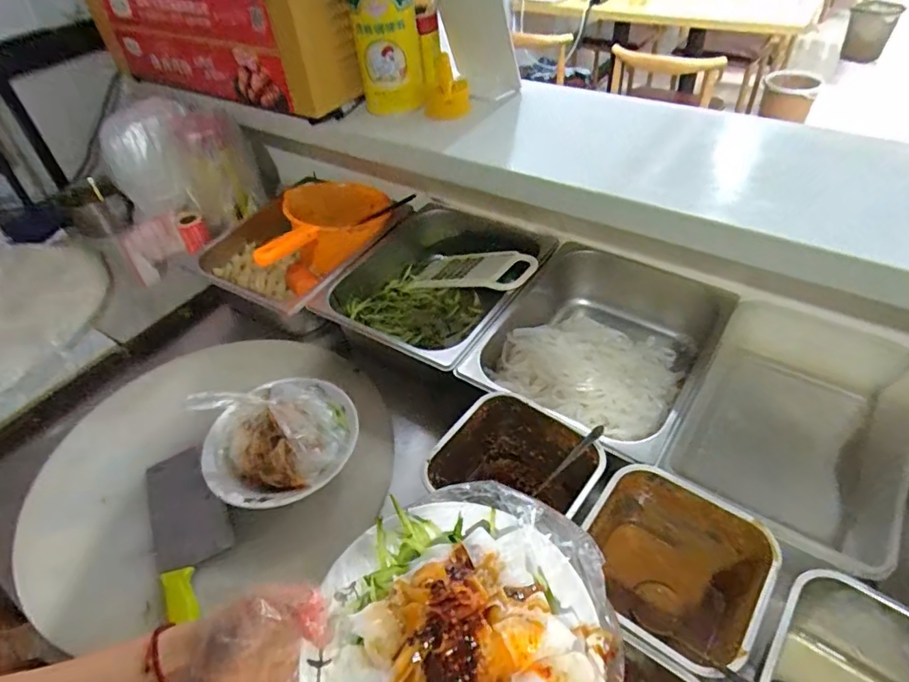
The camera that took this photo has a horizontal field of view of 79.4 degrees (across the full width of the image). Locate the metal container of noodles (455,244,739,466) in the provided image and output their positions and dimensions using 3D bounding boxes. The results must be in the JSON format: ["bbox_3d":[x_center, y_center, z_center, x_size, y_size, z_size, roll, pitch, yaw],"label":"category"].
[{"bbox_3d":[0.198,0.021,0.760,0.268,0.106,0.329,22,51,25],"label":"metal container of noodles"}]

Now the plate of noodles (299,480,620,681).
[{"bbox_3d":[0.006,0.176,0.342,0.183,0.067,0.202,-2,45,4],"label":"plate of noodles"}]

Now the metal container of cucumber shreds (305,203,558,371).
[{"bbox_3d":[-0.024,-0.079,0.874,0.272,0.103,0.325,22,51,25],"label":"metal container of cucumber shreds"}]

